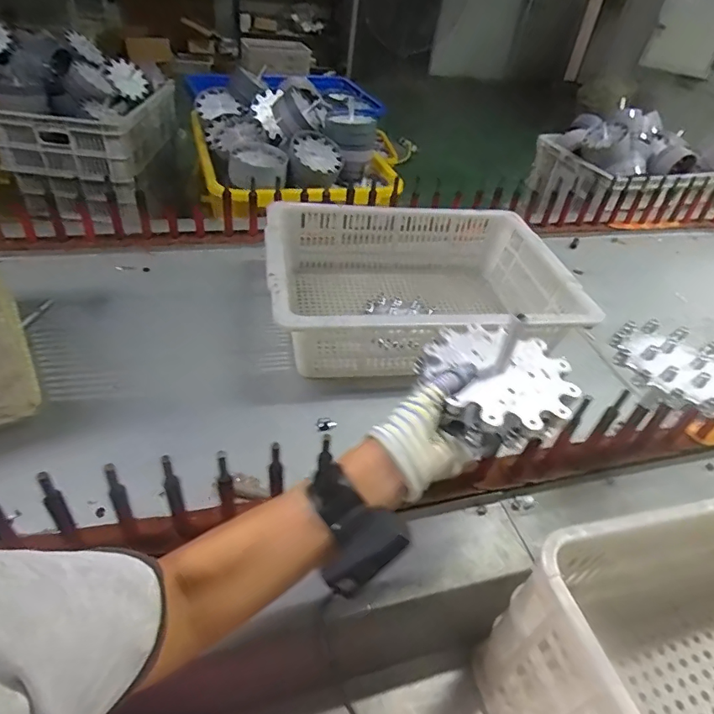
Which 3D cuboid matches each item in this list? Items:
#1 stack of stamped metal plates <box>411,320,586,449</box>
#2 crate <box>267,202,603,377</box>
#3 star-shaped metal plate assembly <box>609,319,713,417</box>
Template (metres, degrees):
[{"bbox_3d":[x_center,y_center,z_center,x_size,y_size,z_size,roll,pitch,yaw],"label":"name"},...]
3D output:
[{"bbox_3d":[0.138,0.026,0.483,0.137,0.048,0.128,18,42,12],"label":"stack of stamped metal plates"},{"bbox_3d":[0.102,-0.124,0.899,0.518,0.187,0.387,-3,42,-12],"label":"crate"},{"bbox_3d":[0.387,0.009,0.587,0.147,0.022,0.142,33,47,27],"label":"star-shaped metal plate assembly"}]

